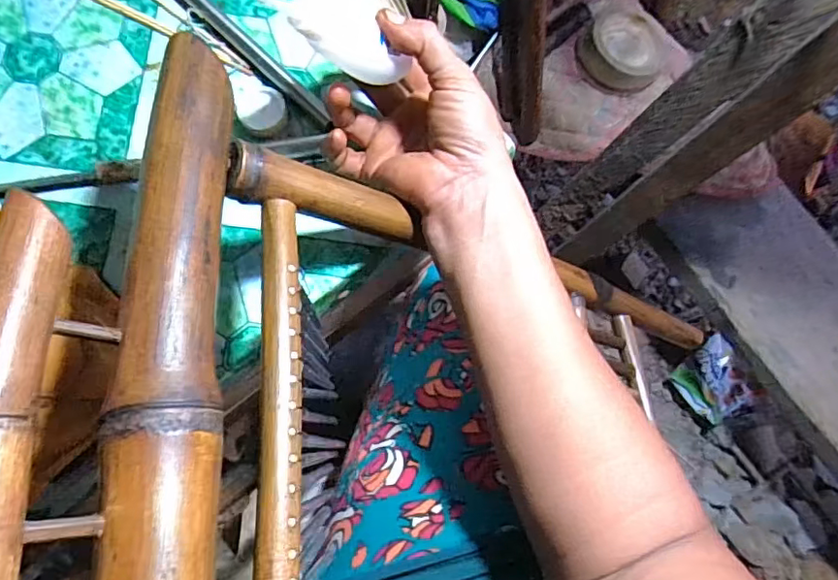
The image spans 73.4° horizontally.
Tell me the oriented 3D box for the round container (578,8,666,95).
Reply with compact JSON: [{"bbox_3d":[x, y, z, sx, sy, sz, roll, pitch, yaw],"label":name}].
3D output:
[{"bbox_3d":[0.271,-0.318,0.743,0.111,0.045,0.100,43,78,10],"label":"round container"}]

